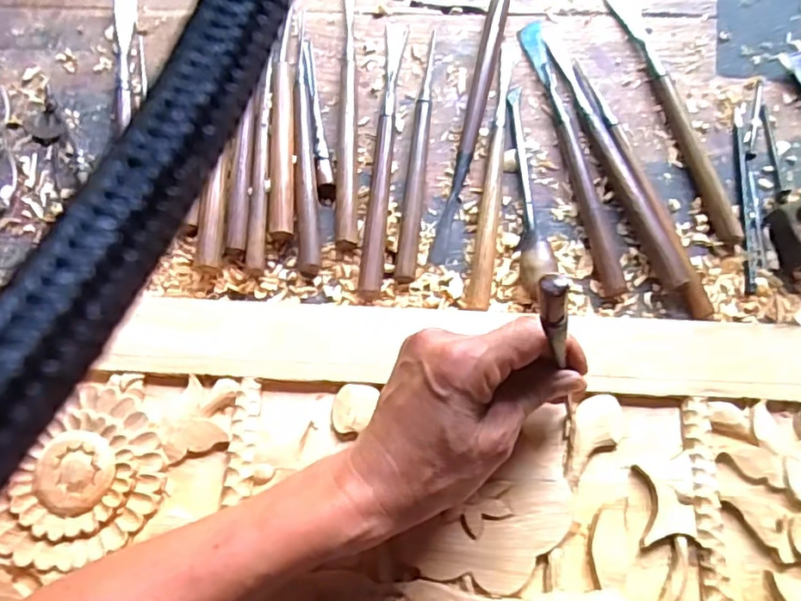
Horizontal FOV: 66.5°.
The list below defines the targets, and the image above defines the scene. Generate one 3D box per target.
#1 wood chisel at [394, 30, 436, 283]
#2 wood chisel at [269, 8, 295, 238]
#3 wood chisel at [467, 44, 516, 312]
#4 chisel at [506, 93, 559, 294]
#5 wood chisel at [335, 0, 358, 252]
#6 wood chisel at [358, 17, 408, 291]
[{"bbox_3d":[0.016,-0.124,0.503,0.016,0.012,0.229,6,71,2],"label":"wood chisel"},{"bbox_3d":[-0.096,-0.153,0.506,0.018,0.013,0.217,-2,71,-1],"label":"wood chisel"},{"bbox_3d":[0.075,-0.107,0.491,0.015,0.015,0.244,8,71,2],"label":"wood chisel"},{"bbox_3d":[0.099,-0.092,0.488,0.025,0.021,0.185,-3,71,-2],"label":"chisel"},{"bbox_3d":[-0.045,-0.164,0.513,0.016,0.013,0.261,-1,71,-1],"label":"wood chisel"},{"bbox_3d":[-0.013,-0.123,0.496,0.017,0.014,0.256,5,71,1],"label":"wood chisel"}]

